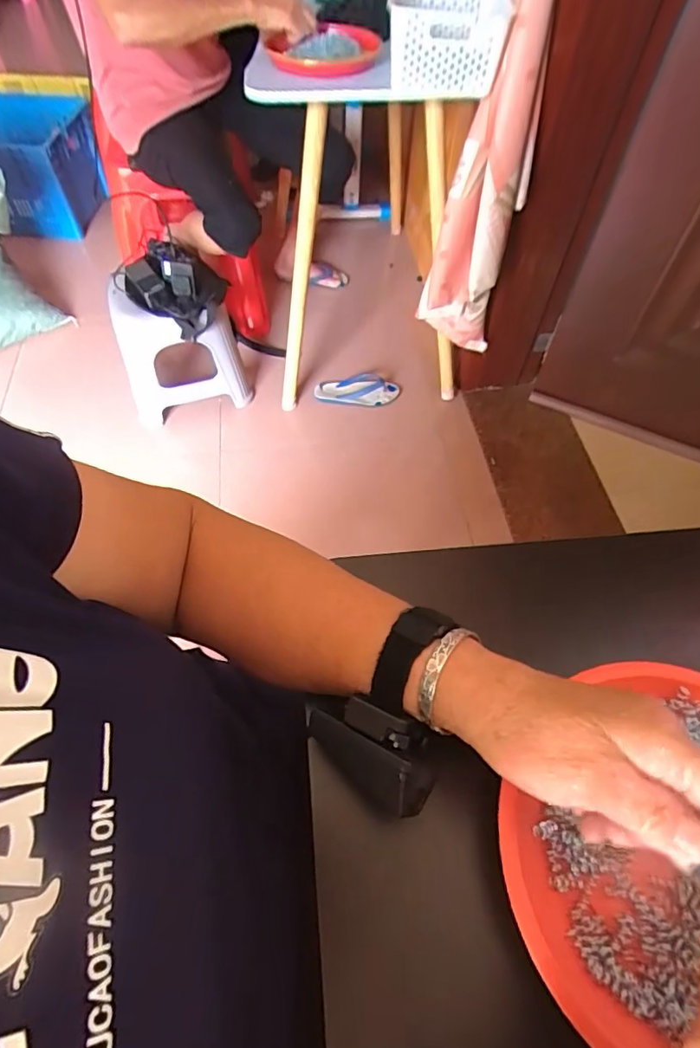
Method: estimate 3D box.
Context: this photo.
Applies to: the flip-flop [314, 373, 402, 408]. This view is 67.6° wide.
[{"bbox_3d":[0.025,-0.403,1.592,0.255,0.044,0.108,6,58,3],"label":"flip-flop"}]

